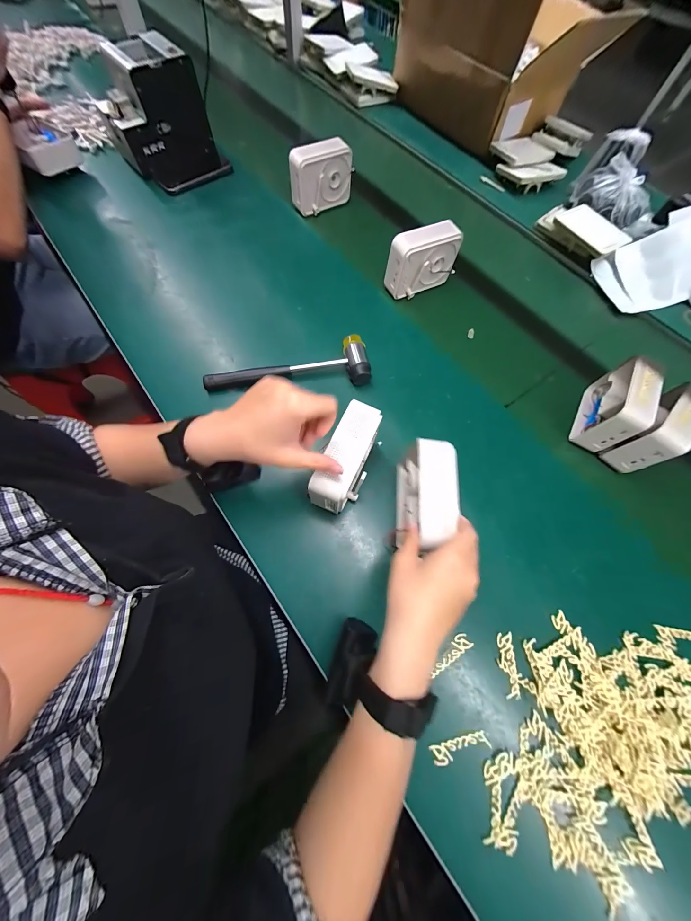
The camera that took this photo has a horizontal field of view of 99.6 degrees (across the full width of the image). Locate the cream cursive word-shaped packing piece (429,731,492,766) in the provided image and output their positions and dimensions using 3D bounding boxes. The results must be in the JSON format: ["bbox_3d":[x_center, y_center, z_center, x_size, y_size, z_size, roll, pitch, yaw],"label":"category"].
[{"bbox_3d":[0.122,0.305,0.310,0.063,0.004,0.016,-12,54,-6],"label":"cream cursive word-shaped packing piece"}]

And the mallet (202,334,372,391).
[{"bbox_3d":[-0.092,-0.147,0.472,0.256,0.036,0.070,-4,69,-5],"label":"mallet"}]

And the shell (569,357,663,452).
[{"bbox_3d":[0.402,-0.079,0.435,0.048,0.097,0.119,30,71,8],"label":"shell"}]

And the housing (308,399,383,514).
[{"bbox_3d":[0.004,-0.001,0.366,0.043,0.084,0.124,23,73,10],"label":"housing"}]

